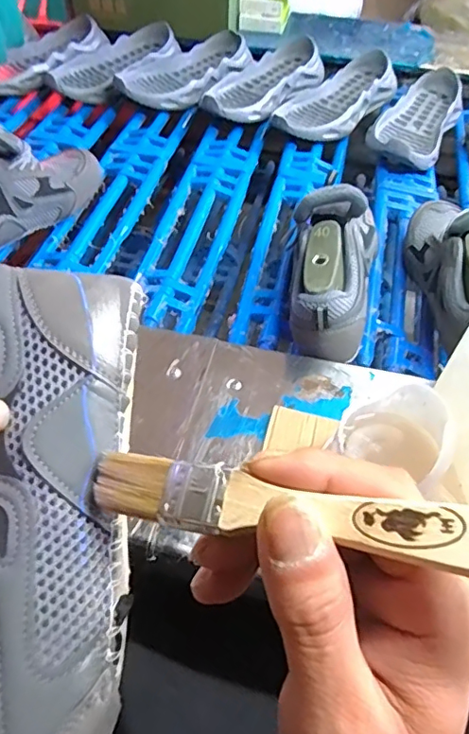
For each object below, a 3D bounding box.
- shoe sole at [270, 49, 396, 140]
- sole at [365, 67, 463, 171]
[{"bbox_3d":[0.178,-0.476,0.937,0.119,0.056,0.286,32,56,22],"label":"shoe sole"},{"bbox_3d":[0.305,-0.413,0.895,0.112,0.063,0.281,23,53,16],"label":"sole"}]

